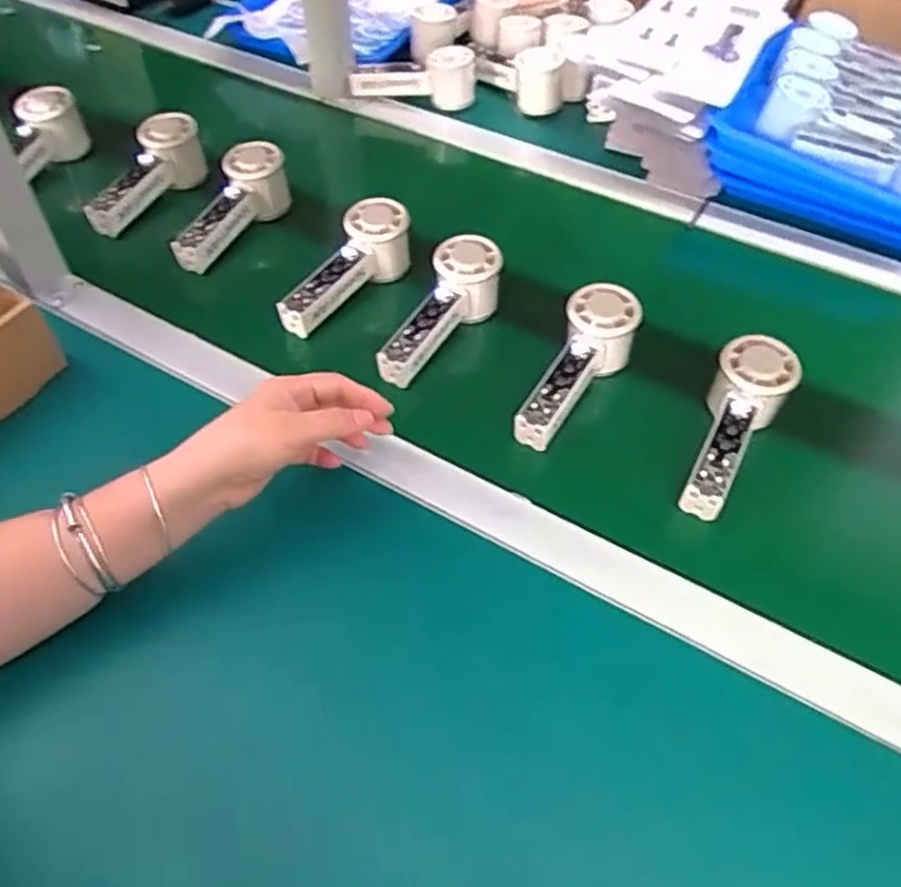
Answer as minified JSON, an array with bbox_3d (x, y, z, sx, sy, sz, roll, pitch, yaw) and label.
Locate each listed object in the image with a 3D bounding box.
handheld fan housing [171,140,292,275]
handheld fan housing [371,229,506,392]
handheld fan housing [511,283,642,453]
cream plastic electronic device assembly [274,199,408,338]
[{"bbox_3d":[-0.216,-0.228,0.741,0.051,0.066,0.153,27,74,20],"label":"handheld fan housing"},{"bbox_3d":[-0.009,-0.110,0.648,0.053,0.061,0.153,29,72,21],"label":"handheld fan housing"},{"bbox_3d":[0.100,-0.060,0.605,0.057,0.050,0.155,28,71,20],"label":"handheld fan housing"},{"bbox_3d":[-0.095,-0.156,0.685,0.053,0.061,0.156,34,74,24],"label":"cream plastic electronic device assembly"}]

